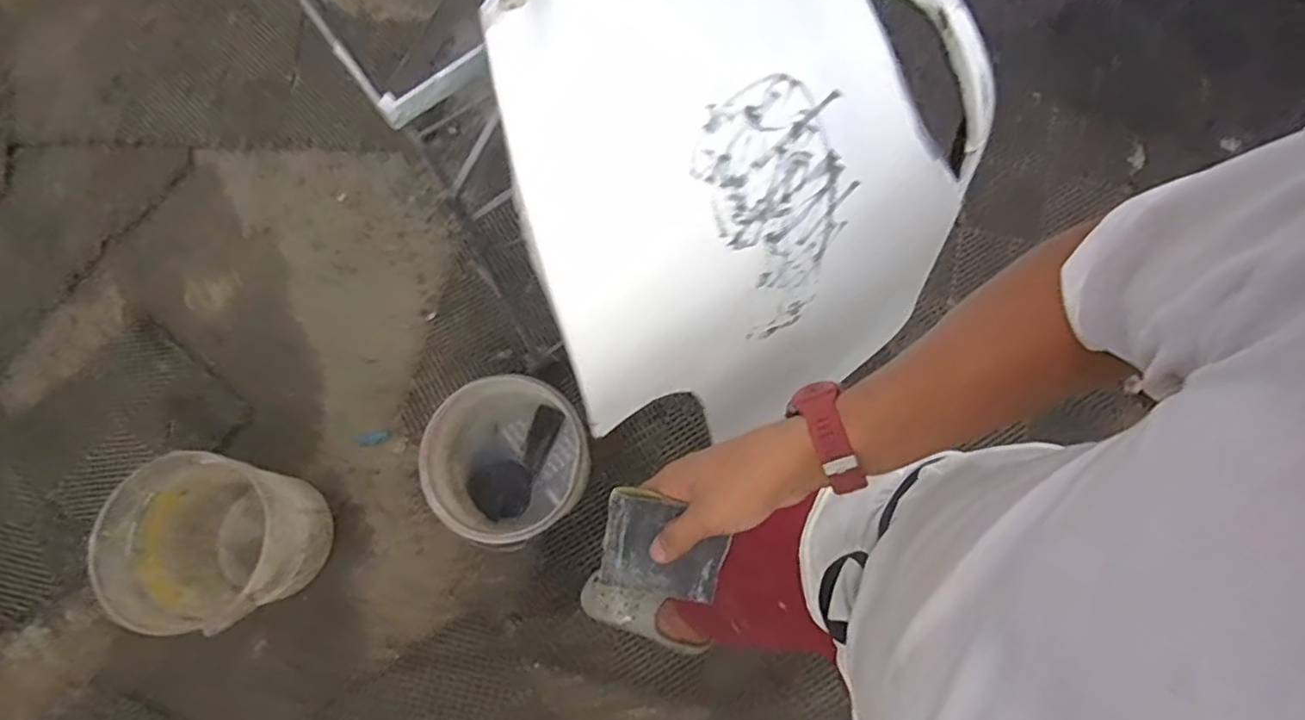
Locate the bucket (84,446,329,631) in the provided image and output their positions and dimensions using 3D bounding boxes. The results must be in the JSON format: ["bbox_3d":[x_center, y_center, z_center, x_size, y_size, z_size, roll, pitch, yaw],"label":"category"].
[{"bbox_3d":[-0.864,0.367,1.322,0.326,0.306,0.311,0,75,0],"label":"bucket"}]

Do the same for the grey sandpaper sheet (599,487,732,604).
[{"bbox_3d":[0.009,0.145,0.492,0.092,0.107,0.010,12,36,5],"label":"grey sandpaper sheet"}]

